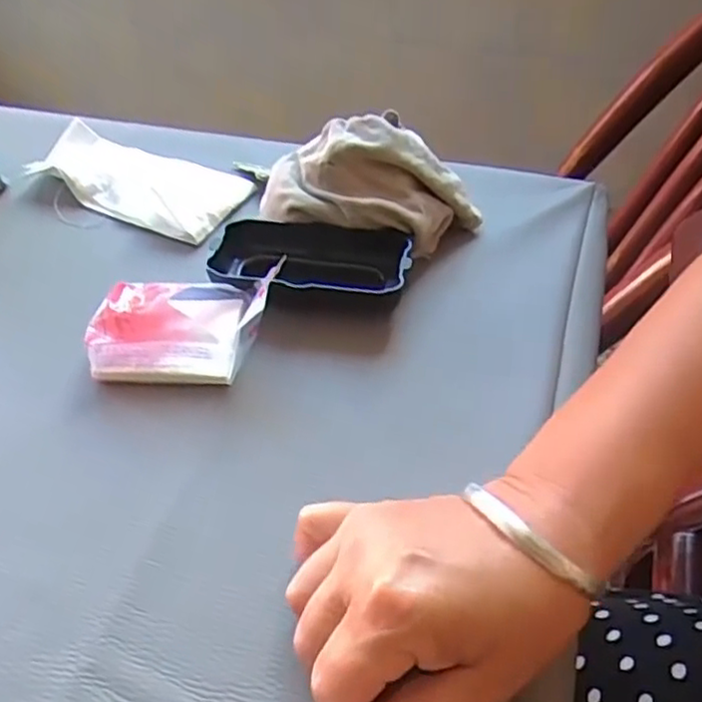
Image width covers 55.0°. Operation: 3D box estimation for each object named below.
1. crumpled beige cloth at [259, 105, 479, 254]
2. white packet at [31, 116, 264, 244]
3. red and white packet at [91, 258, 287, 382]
[{"bbox_3d":[0.011,-0.097,0.404,0.130,0.063,0.058,5,47,6],"label":"crumpled beige cloth"},{"bbox_3d":[-0.145,-0.122,0.467,0.149,0.024,0.072,21,52,21],"label":"white packet"},{"bbox_3d":[-0.088,-0.013,0.359,0.095,0.035,0.057,2,47,4],"label":"red and white packet"}]

